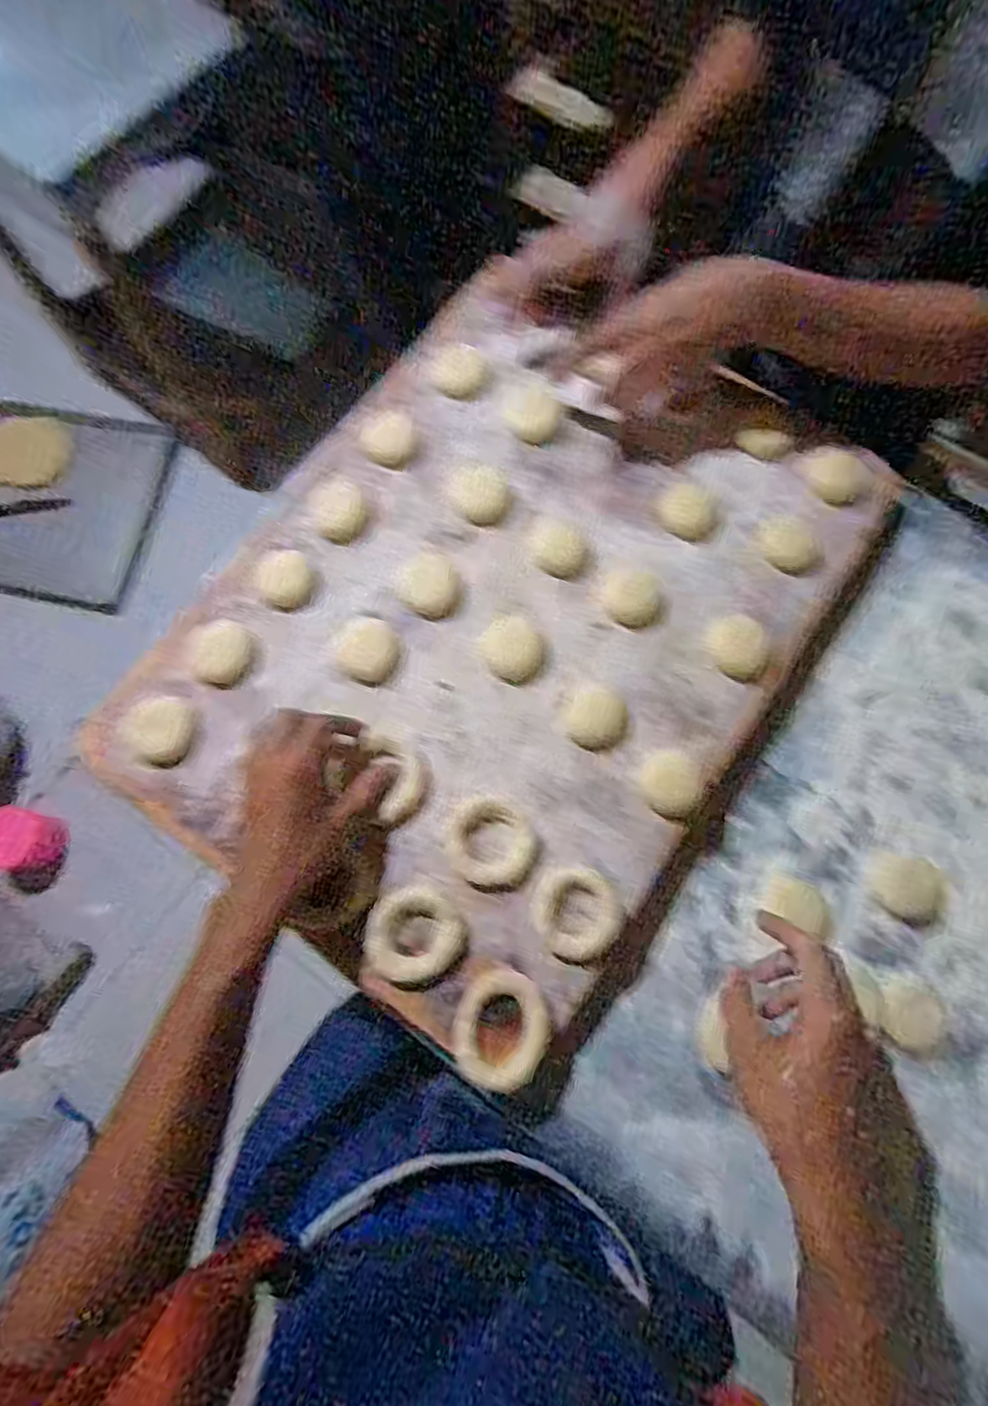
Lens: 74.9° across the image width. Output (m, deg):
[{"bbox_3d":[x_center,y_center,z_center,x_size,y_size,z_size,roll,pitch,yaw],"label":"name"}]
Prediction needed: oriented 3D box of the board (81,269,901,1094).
[{"bbox_3d":[0.013,-0.070,0.521,0.421,0.033,0.556,33,77,8],"label":"board"}]

